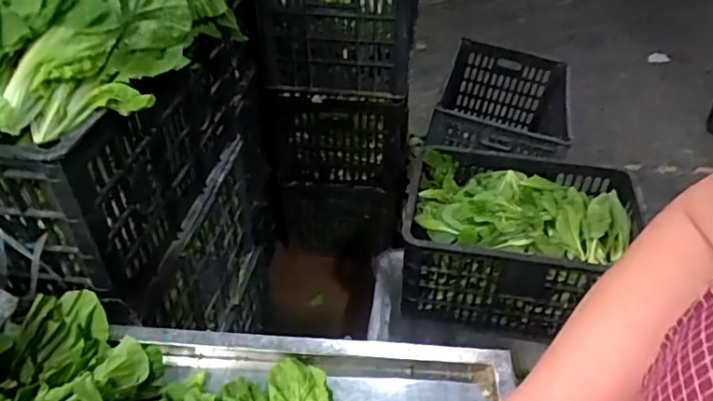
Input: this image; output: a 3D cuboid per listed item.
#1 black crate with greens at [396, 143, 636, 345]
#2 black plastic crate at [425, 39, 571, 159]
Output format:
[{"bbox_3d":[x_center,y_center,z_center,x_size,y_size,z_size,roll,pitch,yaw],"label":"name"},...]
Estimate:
[{"bbox_3d":[0.348,0.101,1.210,0.463,0.255,0.330,10,42,12],"label":"black crate with greens"},{"bbox_3d":[0.395,-0.203,1.477,0.342,0.235,0.482,11,43,12],"label":"black plastic crate"}]

